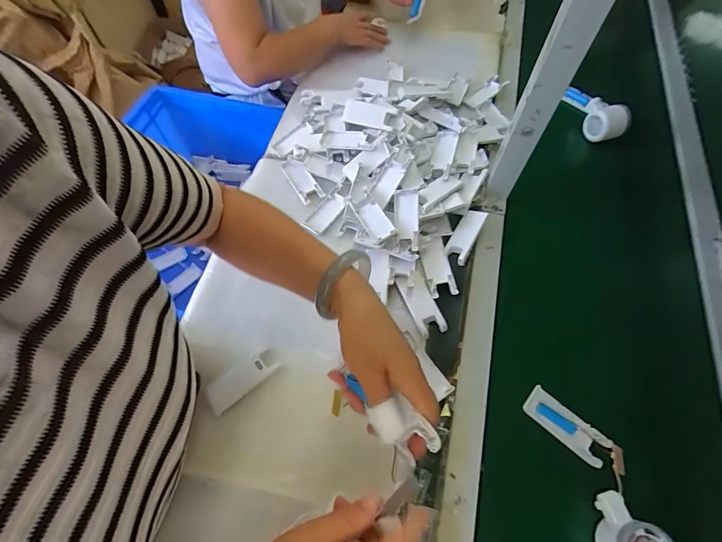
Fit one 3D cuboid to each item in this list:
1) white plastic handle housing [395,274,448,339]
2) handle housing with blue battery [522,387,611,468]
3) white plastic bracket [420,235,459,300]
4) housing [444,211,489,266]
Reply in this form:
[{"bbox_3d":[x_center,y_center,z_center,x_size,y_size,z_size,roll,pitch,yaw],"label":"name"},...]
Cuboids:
[{"bbox_3d":[0.088,0.048,0.515,0.041,0.011,0.094,-22,66,-9],"label":"white plastic handle housing"},{"bbox_3d":[0.262,0.197,0.453,0.104,0.018,0.040,38,71,17],"label":"handle housing with blue battery"},{"bbox_3d":[0.117,-0.009,0.543,0.041,0.012,0.103,-7,65,-2],"label":"white plastic bracket"},{"bbox_3d":[0.166,-0.058,0.560,0.036,0.012,0.101,26,66,12],"label":"housing"}]

